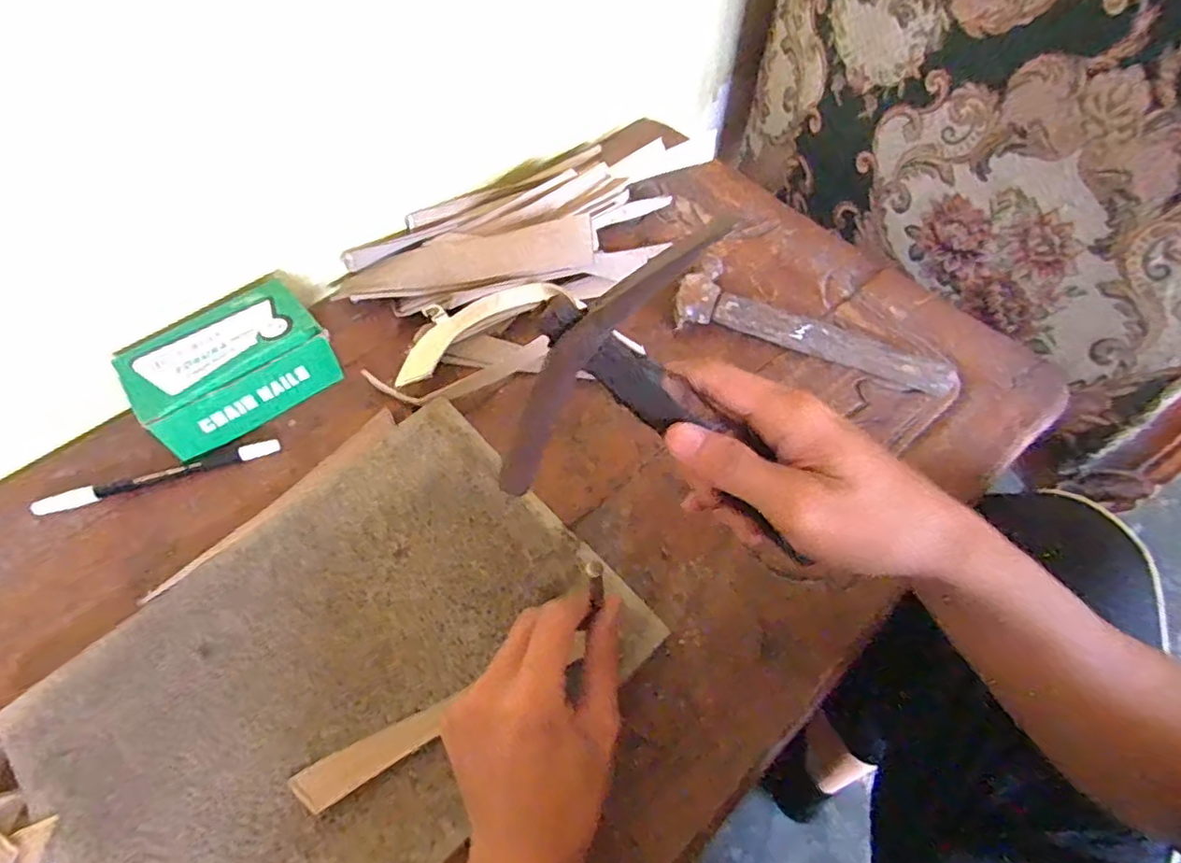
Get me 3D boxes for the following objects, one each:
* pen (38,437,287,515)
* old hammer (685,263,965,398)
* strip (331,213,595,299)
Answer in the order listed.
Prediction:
[{"bbox_3d":[-0.283,0.030,0.405,0.146,0.008,0.012,-16,63,-11],"label":"pen"},{"bbox_3d":[0.173,-0.084,0.476,0.206,0.025,0.062,18,62,7],"label":"old hammer"},{"bbox_3d":[-0.098,-0.138,0.485,0.200,0.011,0.059,-6,55,5],"label":"strip"}]

